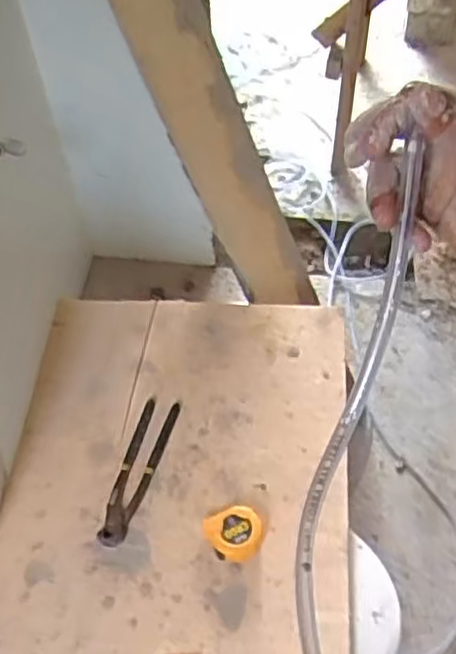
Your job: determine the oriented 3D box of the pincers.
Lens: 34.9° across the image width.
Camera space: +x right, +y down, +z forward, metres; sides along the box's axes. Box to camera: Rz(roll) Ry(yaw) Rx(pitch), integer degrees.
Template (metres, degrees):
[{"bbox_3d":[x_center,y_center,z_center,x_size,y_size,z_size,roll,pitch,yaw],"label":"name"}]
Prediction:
[{"bbox_3d":[-0.124,0.197,1.008,0.052,0.015,0.216,13,54,10],"label":"pincers"}]

